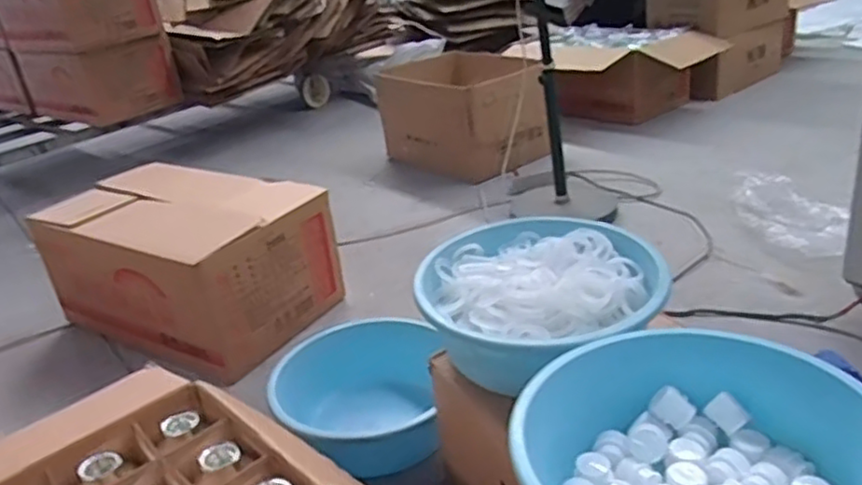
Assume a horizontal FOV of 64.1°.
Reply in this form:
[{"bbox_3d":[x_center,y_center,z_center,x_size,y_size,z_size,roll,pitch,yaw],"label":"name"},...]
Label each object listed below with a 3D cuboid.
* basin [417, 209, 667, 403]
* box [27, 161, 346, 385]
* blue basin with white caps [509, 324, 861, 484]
[{"bbox_3d":[0.163,0.080,1.041,0.358,0.110,0.334,-7,25,3],"label":"basin"},{"bbox_3d":[-0.600,0.035,1.730,0.598,0.321,0.440,11,31,35],"label":"box"},{"bbox_3d":[0.277,0.241,0.728,0.370,0.148,0.344,-7,25,3],"label":"blue basin with white caps"}]

